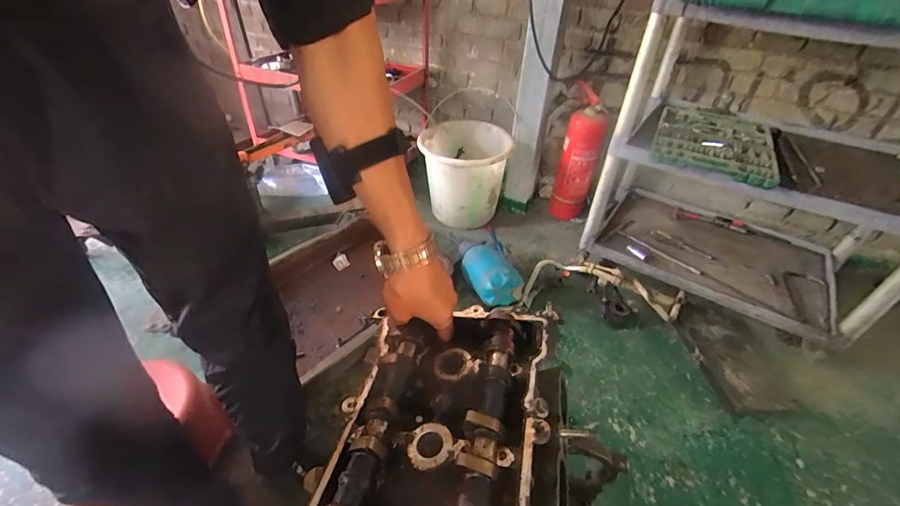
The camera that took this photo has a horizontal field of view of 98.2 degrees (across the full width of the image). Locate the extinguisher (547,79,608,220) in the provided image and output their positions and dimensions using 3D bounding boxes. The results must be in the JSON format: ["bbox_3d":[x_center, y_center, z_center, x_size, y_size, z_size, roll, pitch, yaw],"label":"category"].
[{"bbox_3d":[0.476,-0.353,1.455,0.134,0.465,0.162,14,41,13],"label":"extinguisher"}]

